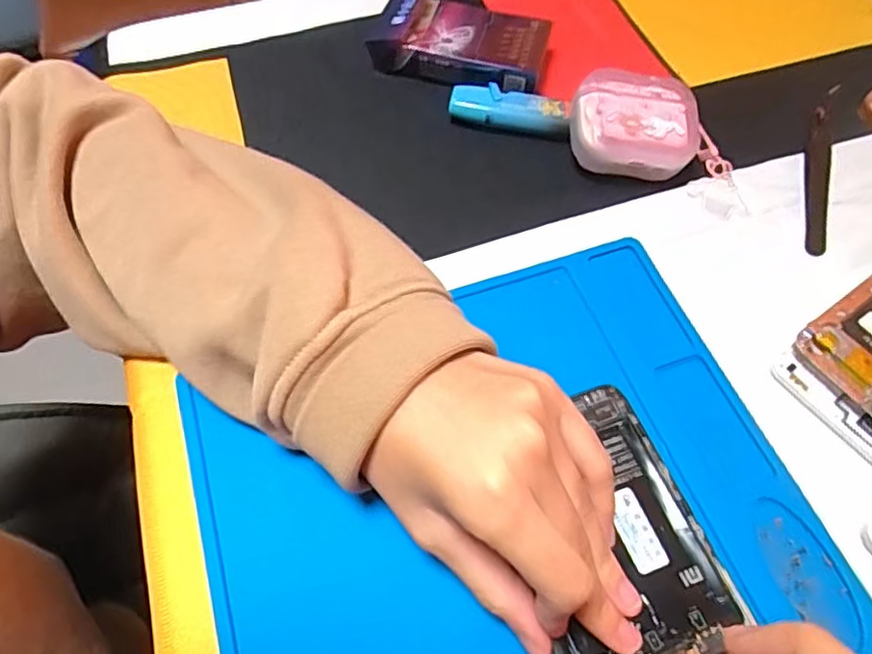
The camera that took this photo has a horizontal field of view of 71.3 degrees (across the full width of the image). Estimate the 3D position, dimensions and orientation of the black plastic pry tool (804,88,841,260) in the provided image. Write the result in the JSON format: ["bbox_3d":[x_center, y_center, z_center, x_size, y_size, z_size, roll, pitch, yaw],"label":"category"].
[{"bbox_3d":[0.207,-0.088,0.329,0.013,0.010,0.115,16,61,9],"label":"black plastic pry tool"}]

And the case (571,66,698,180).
[{"bbox_3d":[0.103,-0.107,0.324,0.066,0.026,0.049,6,73,-7],"label":"case"}]

